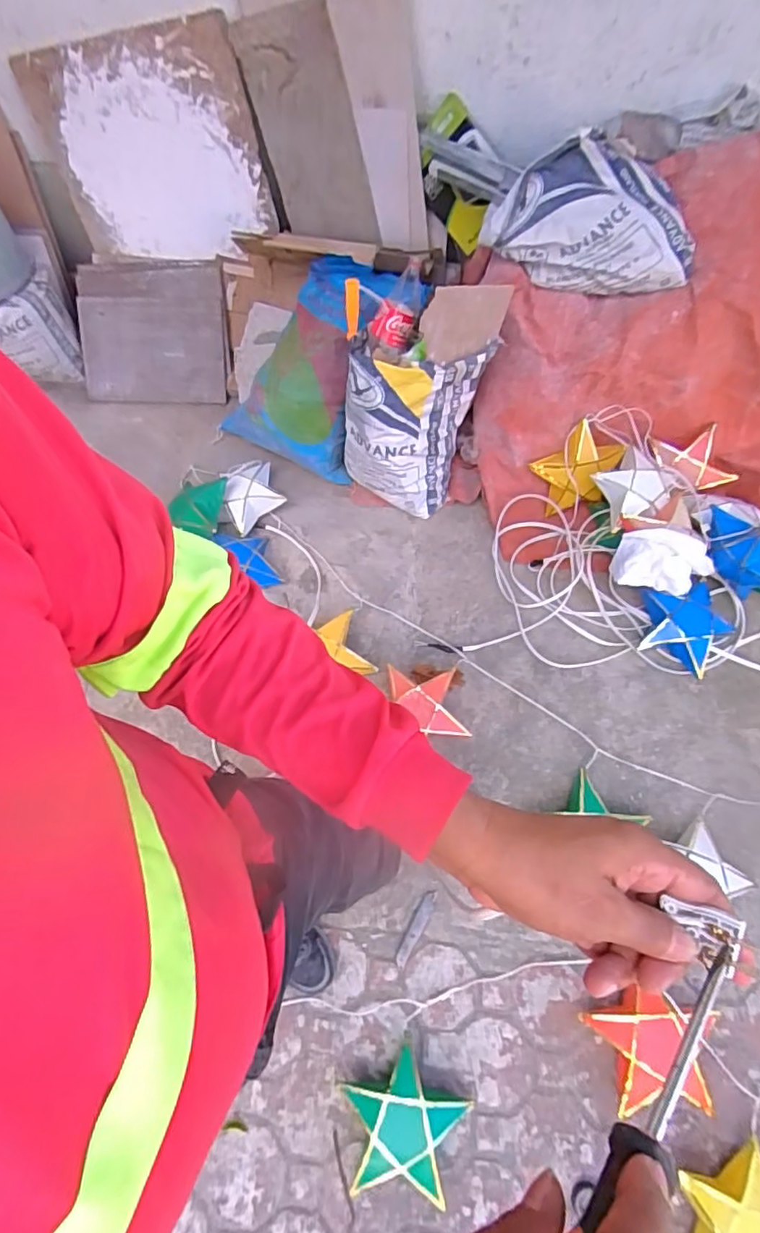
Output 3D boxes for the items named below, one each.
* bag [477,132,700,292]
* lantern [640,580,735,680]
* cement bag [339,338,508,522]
[{"bbox_3d":[0.523,-0.979,1.413,0.507,0.224,0.209,15,67,8],"label":"bag"},{"bbox_3d":[0.763,0.014,1.453,0.220,0.111,0.204,24,68,12],"label":"lantern"},{"bbox_3d":[0.099,-0.488,1.532,0.396,0.453,0.203,-5,66,-1],"label":"cement bag"}]

